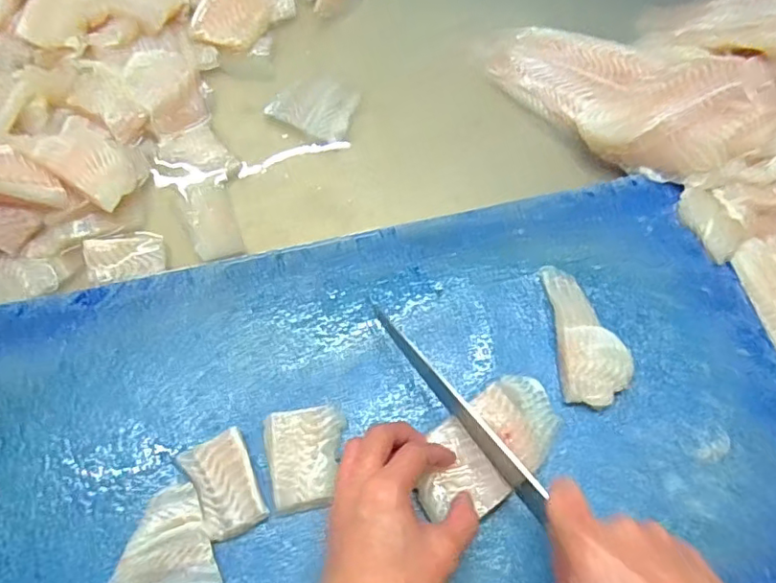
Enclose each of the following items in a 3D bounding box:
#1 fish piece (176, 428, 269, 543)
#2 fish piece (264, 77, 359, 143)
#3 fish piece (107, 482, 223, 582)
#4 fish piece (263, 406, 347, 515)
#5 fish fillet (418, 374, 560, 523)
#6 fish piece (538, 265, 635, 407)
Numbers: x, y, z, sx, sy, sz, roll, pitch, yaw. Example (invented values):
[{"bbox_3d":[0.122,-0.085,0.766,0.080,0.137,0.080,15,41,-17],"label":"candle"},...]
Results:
[{"bbox_3d":[-0.119,0.140,0.418,0.048,0.022,0.069,-27,77,-12],"label":"fish piece"},{"bbox_3d":[-0.072,-0.187,0.573,0.076,0.014,0.070,23,72,2],"label":"fish piece"},{"bbox_3d":[-0.161,0.178,0.405,0.073,0.016,0.069,-12,74,-9],"label":"fish piece"},{"bbox_3d":[-0.059,0.124,0.431,0.059,0.020,0.070,-11,74,-8],"label":"fish piece"},{"bbox_3d":[0.081,0.114,0.438,0.128,0.021,0.068,-38,72,-22],"label":"fish fillet"},{"bbox_3d":[0.168,0.033,0.478,0.057,0.020,0.121,-3,73,-6],"label":"fish piece"}]

